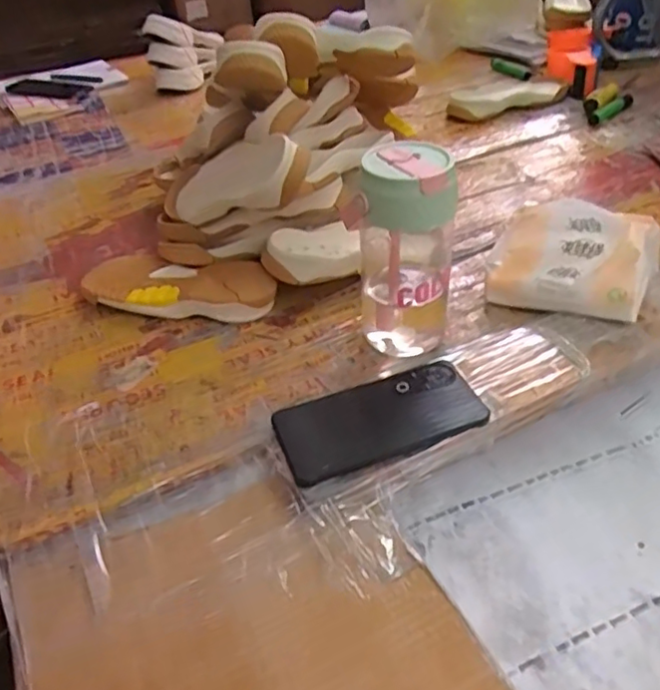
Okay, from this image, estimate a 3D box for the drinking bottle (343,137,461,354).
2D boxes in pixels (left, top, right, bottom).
[{"bbox_3d":[0.064,-0.080,0.573,0.096,0.185,0.086,2,40,9],"label":"drinking bottle"}]

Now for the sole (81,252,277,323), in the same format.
[{"bbox_3d":[-0.168,-0.067,0.688,0.221,0.034,0.089,9,39,17],"label":"sole"}]

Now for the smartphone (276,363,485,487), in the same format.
[{"bbox_3d":[0.040,0.060,0.527,0.165,0.008,0.083,-19,45,-13],"label":"smartphone"}]

